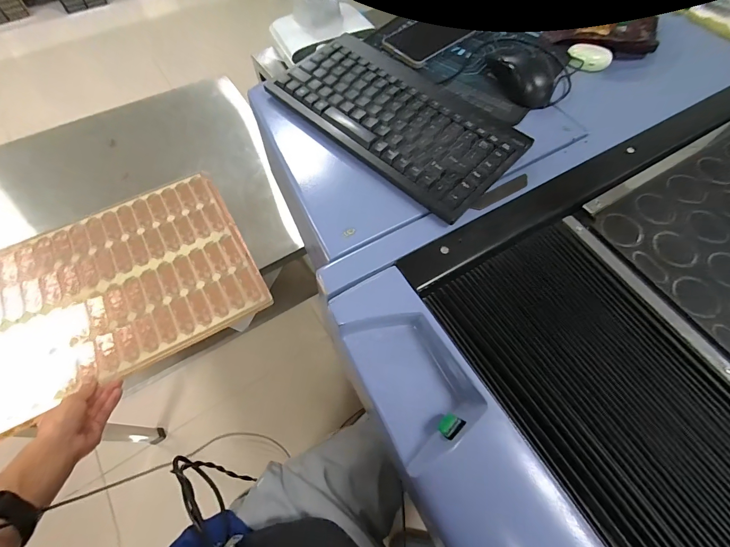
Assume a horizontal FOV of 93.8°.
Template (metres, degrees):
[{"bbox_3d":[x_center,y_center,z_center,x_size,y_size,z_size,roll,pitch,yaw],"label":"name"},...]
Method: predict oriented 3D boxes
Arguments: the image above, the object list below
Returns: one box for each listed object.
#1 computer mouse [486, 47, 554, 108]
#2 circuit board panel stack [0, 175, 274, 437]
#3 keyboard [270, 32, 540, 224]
[{"bbox_3d":[0.201,-0.266,0.444,0.051,0.033,0.107,-25,66,-14],"label":"computer mouse"},{"bbox_3d":[-0.479,0.034,0.609,0.530,0.028,0.351,-29,67,-15],"label":"circuit board panel stack"},{"bbox_3d":[0.032,-0.186,0.400,0.286,0.020,0.140,40,68,17],"label":"keyboard"}]

